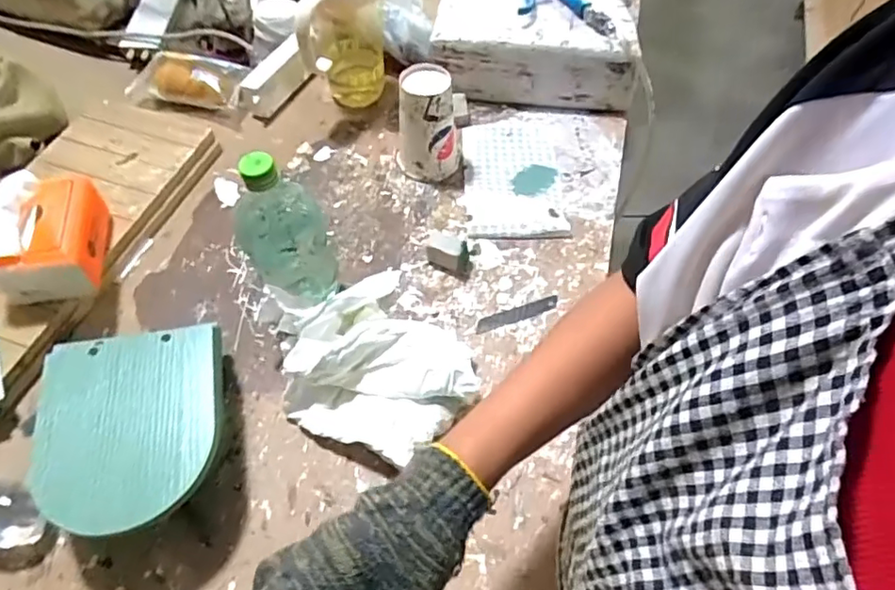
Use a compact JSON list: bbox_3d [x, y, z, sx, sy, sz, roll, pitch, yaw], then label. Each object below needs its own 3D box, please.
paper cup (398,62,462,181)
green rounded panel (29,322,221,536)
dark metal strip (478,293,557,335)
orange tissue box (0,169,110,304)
[{"bbox_3d":[-0.024,-0.219,0.753,0.084,0.122,0.074,0,56,-1],"label":"paper cup"},{"bbox_3d":[-0.275,0.107,0.506,0.148,0.011,0.179,-9,59,-10],"label":"green rounded panel"},{"bbox_3d":[0.079,0.021,0.660,0.098,0.004,0.019,-18,55,-8],"label":"dark metal strip"},{"bbox_3d":[-0.425,-0.064,0.628,0.098,0.083,0.134,-4,58,-7],"label":"orange tissue box"}]

